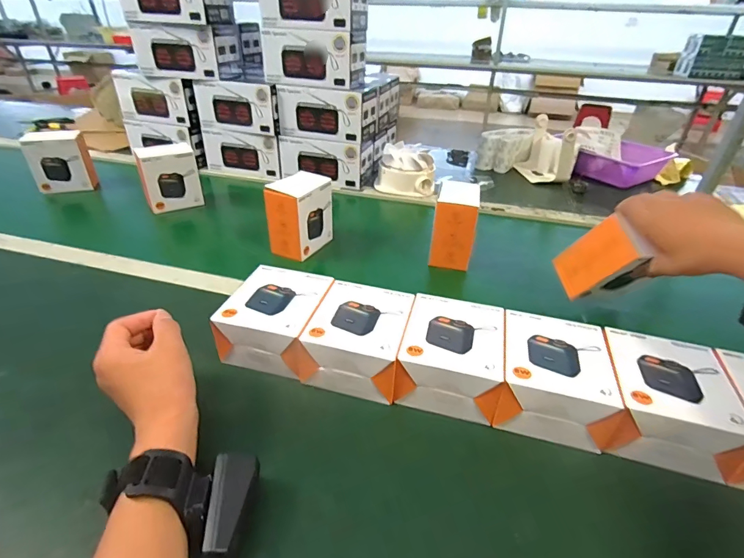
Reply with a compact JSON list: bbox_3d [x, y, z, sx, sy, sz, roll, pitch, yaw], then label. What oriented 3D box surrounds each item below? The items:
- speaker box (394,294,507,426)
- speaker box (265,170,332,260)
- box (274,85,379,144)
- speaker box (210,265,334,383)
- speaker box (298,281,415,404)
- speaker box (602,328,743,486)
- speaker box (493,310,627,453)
[{"bbox_3d":[0.089,0.082,0.425,0.108,0.063,0.113,10,34,12],"label":"speaker box"},{"bbox_3d":[-0.119,-0.107,0.669,0.068,0.117,0.097,18,37,23],"label":"speaker box"},{"bbox_3d":[-0.096,-0.366,0.877,0.200,0.098,0.096,8,34,10],"label":"box"},{"bbox_3d":[-0.108,0.045,0.463,0.098,0.063,0.110,10,34,12],"label":"speaker box"},{"bbox_3d":[-0.011,0.066,0.442,0.102,0.063,0.117,9,34,11],"label":"speaker box"},{"bbox_3d":[0.276,0.116,0.385,0.099,0.065,0.116,11,34,13],"label":"speaker box"},{"bbox_3d":[0.183,0.099,0.402,0.106,0.063,0.113,10,34,12],"label":"speaker box"}]

